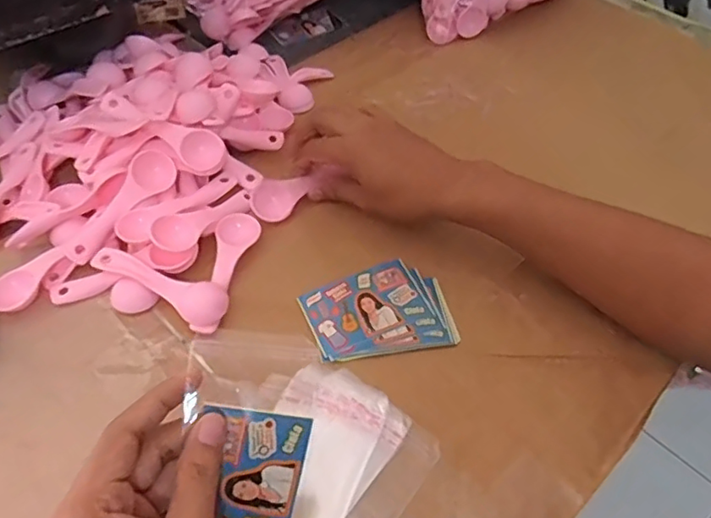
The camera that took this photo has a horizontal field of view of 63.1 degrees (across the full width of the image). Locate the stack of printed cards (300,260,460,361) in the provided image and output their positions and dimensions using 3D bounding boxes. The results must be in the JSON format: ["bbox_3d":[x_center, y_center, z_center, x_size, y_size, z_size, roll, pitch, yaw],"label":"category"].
[{"bbox_3d":[0.018,0.041,0.444,0.106,0.007,0.079,-13,52,-13],"label":"stack of printed cards"}]

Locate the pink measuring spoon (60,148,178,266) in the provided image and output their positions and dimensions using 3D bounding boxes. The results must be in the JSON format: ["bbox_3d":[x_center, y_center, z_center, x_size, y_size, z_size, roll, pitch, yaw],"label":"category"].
[{"bbox_3d":[-0.191,-0.043,0.471,0.025,0.023,0.111,31,70,18],"label":"pink measuring spoon"}]

